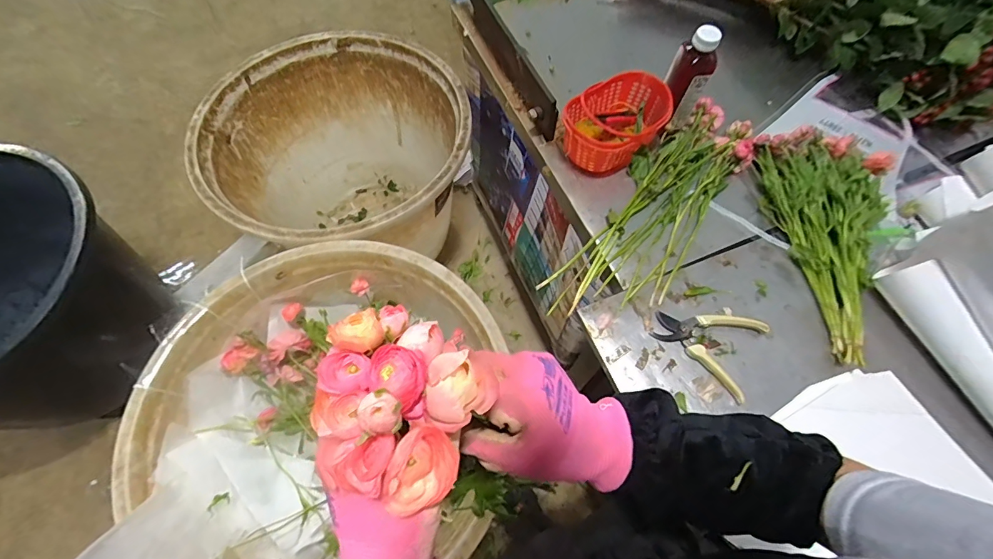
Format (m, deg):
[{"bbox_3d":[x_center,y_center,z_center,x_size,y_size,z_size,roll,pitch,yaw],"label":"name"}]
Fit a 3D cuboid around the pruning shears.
[{"bbox_3d":[0.323,0.093,0.668,0.153,0.022,0.131,26,67,12],"label":"pruning shears"}]

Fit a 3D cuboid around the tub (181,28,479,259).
[{"bbox_3d":[-0.452,-0.305,1.416,0.702,0.574,0.733,0,64,0],"label":"tub"}]

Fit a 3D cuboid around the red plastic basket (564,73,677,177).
[{"bbox_3d":[0.218,-0.289,0.823,0.142,0.098,0.203,41,70,18],"label":"red plastic basket"}]

